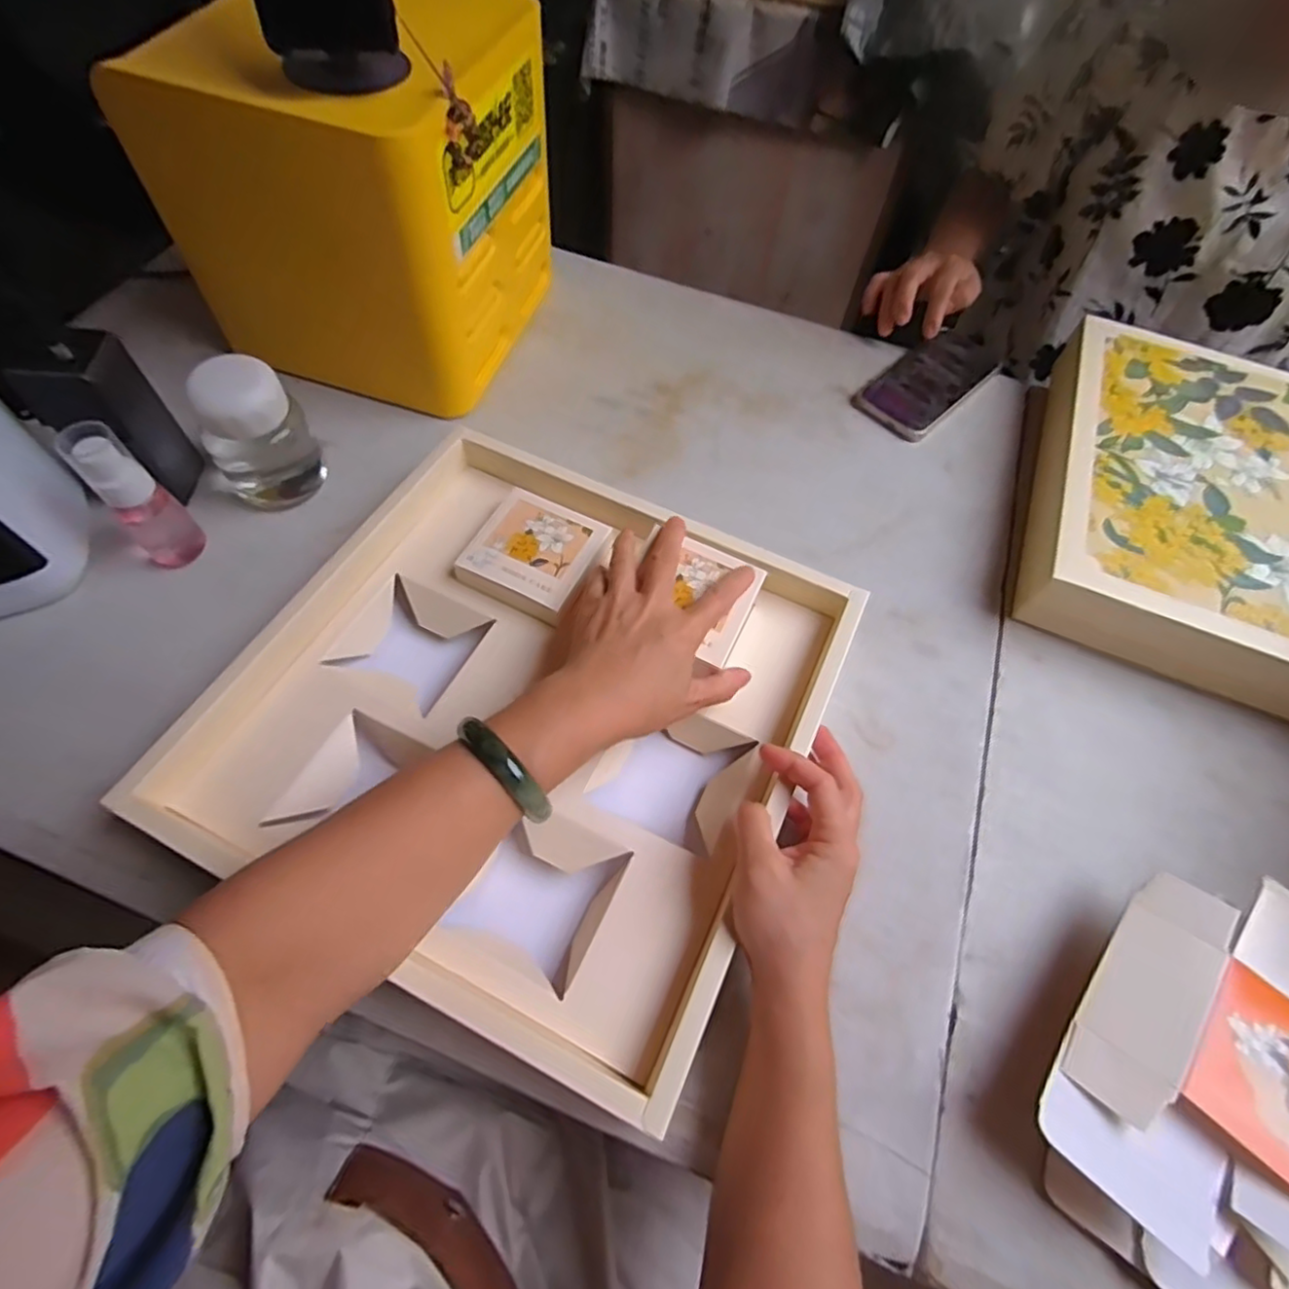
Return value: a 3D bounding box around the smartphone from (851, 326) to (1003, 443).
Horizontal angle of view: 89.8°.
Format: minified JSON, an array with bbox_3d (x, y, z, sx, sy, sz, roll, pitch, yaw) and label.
[{"bbox_3d":[0.293,-0.271,0.652,0.182,0.010,0.078,-40,69,-22],"label":"smartphone"}]

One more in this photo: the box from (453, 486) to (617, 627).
[{"bbox_3d":[-0.080,-0.067,0.481,0.088,0.023,0.088,28,64,11],"label":"box"}]

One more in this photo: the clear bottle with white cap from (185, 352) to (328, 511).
[{"bbox_3d":[-0.306,-0.163,0.510,0.077,0.112,0.073,-32,67,-19],"label":"clear bottle with white cap"}]

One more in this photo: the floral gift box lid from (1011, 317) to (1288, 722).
[{"bbox_3d":[0.526,-0.108,0.546,0.359,0.062,0.360,21,62,9],"label":"floral gift box lid"}]

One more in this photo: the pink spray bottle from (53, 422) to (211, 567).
[{"bbox_3d":[-0.368,-0.105,0.465,0.031,0.117,0.041,40,66,18],"label":"pink spray bottle"}]

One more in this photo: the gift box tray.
[{"bbox_3d":[-0.072,0.037,0.429,0.341,0.080,0.348,25,62,11],"label":"gift box tray"}]

